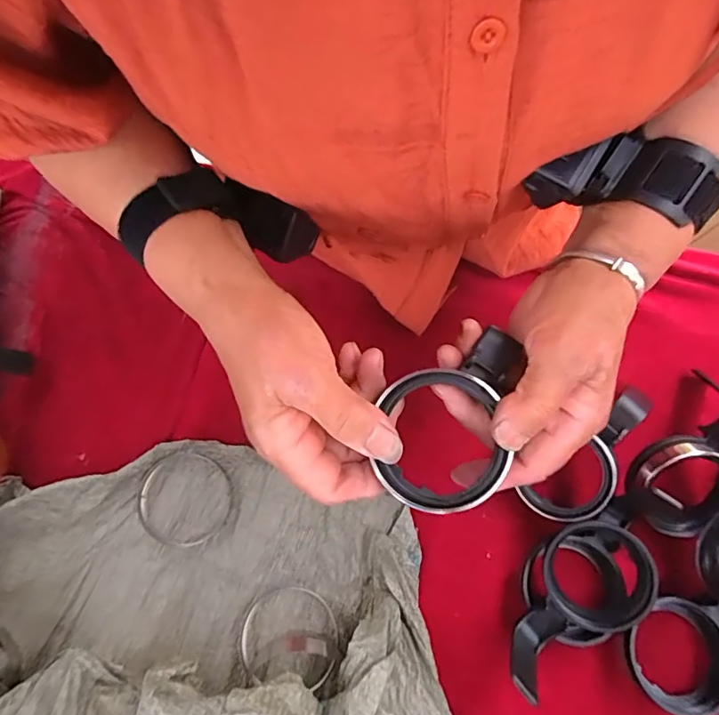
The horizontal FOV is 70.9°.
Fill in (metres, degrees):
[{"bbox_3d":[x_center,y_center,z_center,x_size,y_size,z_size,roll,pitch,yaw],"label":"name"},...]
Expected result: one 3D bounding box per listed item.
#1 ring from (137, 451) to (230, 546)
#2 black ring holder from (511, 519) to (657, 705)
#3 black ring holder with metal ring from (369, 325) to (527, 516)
[{"bbox_3d":[-0.142,0.114,0.407,0.076,0.006,0.073,0,73,2],"label":"ring"},{"bbox_3d":[0.142,0.167,0.351,0.122,0.035,0.067,-35,75,-8],"label":"black ring holder"},{"bbox_3d":[0.045,0.027,0.258,0.065,0.017,0.100,14,74,6],"label":"black ring holder with metal ring"}]

